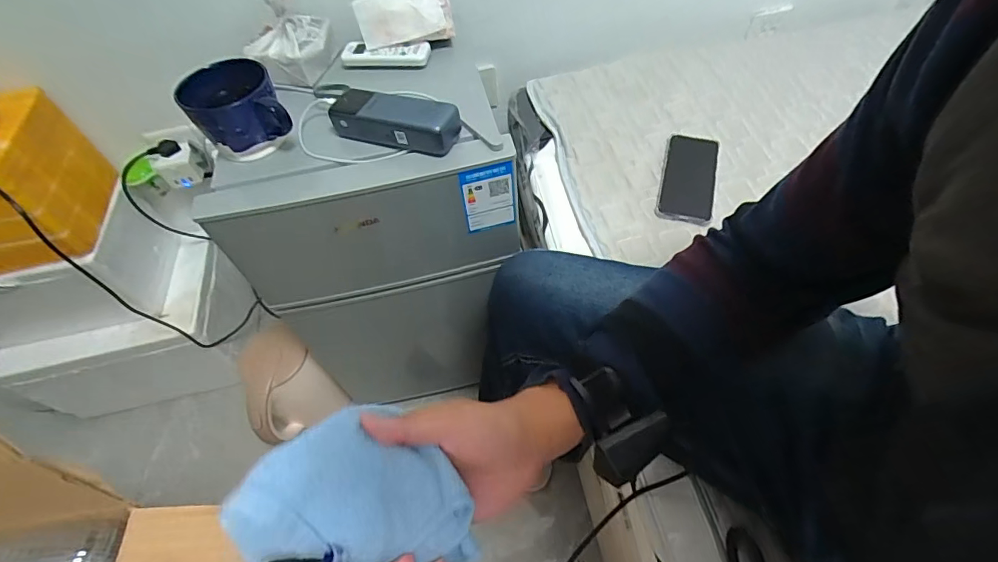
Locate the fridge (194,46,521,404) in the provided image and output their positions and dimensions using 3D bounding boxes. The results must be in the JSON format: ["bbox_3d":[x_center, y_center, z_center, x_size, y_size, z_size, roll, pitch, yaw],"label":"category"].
[{"bbox_3d":[-0.161,-0.126,0.886,0.362,0.646,0.468,-7,57,0],"label":"fridge"}]

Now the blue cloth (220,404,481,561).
[{"bbox_3d":[-0.091,0.139,0.308,0.136,0.035,0.116,-6,89,-28],"label":"blue cloth"}]

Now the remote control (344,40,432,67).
[{"bbox_3d":[-0.163,-0.323,0.677,0.122,0.031,0.035,-1,57,4],"label":"remote control"}]

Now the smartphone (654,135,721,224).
[{"bbox_3d":[0.282,-0.156,0.701,0.077,0.011,0.163,12,59,12],"label":"smartphone"}]

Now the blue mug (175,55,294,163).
[{"bbox_3d":[-0.317,-0.203,0.576,0.103,0.079,0.101,-27,59,-13],"label":"blue mug"}]

